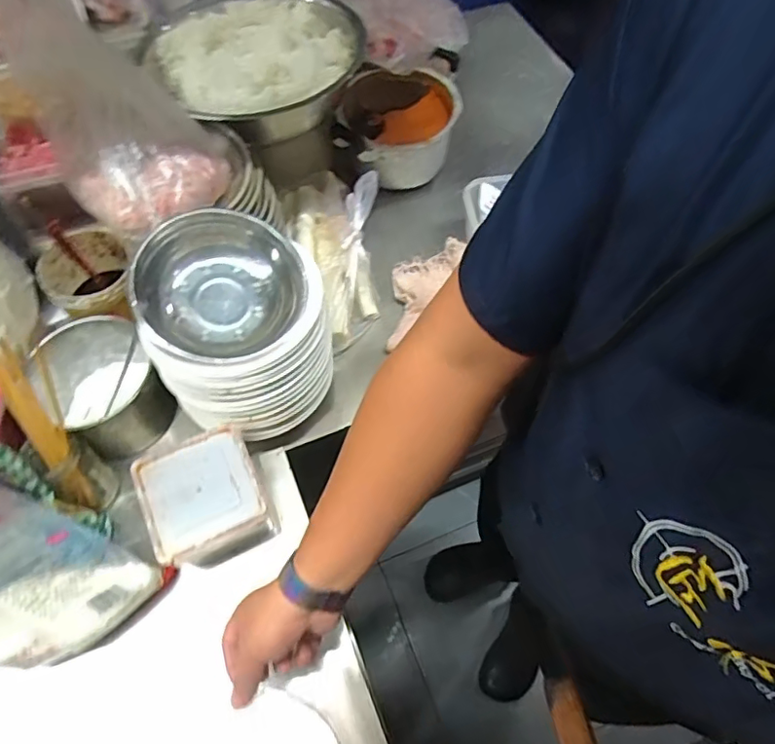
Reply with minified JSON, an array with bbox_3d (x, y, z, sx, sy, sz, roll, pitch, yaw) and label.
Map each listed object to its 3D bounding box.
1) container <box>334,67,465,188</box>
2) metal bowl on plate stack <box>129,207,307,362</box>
[{"bbox_3d":[0.021,-0.407,0.909,0.194,0.127,0.181,1,62,-1],"label":"container"},{"bbox_3d":[-0.186,-0.097,0.611,0.184,0.073,0.177,-20,68,-25],"label":"metal bowl on plate stack"}]

